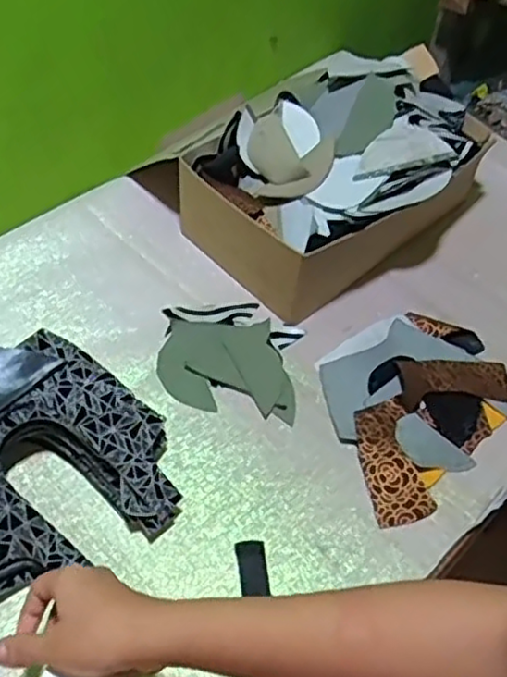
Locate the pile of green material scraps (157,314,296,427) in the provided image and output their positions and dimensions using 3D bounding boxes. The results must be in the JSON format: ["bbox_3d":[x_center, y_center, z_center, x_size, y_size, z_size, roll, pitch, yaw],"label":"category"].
[{"bbox_3d":[-0.028,0.028,0.706,0.134,0.012,0.111,1,53,-3],"label":"pile of green material scraps"}]

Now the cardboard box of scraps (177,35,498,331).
[{"bbox_3d":[0.101,-0.205,0.802,0.262,0.152,0.347,39,60,23],"label":"cardboard box of scraps"}]

